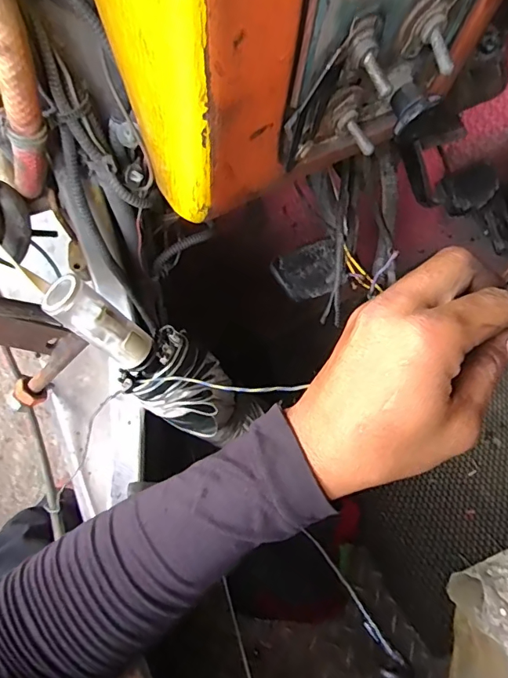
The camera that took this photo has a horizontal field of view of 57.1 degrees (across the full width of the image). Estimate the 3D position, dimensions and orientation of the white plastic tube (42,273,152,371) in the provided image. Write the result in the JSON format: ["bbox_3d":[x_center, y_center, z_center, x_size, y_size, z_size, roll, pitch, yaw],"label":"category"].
[{"bbox_3d":[-0.108,-0.009,0.333,0.024,0.085,0.029,-9,52,31],"label":"white plastic tube"}]

